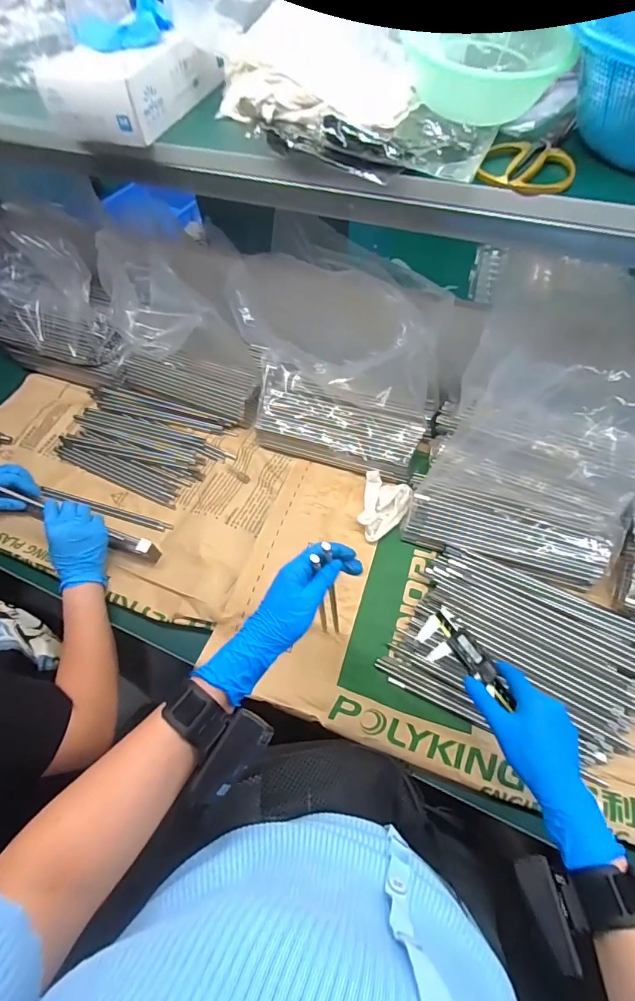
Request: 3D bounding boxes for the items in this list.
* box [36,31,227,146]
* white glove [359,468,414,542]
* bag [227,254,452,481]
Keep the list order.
[{"bbox_3d":[-0.219,-0.506,0.529,0.130,0.063,0.183,18,62,14],"label":"box"},{"bbox_3d":[0.113,0.012,0.737,0.081,0.034,0.116,10,60,10],"label":"white glove"},{"bbox_3d":[0.019,-0.200,0.709,0.319,0.303,0.147,18,62,14],"label":"bag"}]

